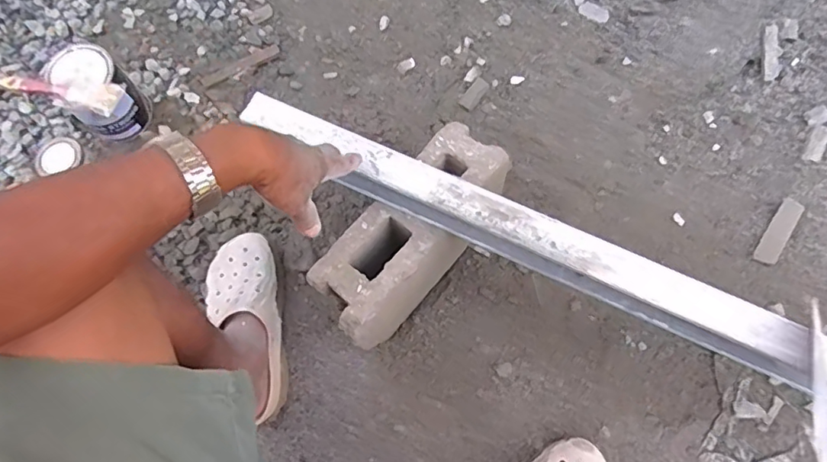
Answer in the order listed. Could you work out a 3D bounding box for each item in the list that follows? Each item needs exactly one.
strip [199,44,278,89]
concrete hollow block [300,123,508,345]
[{"bbox_3d":[-0.312,-0.298,0.978,0.149,0.005,0.021,-29,66,-10],"label":"strip"},{"bbox_3d":[-0.004,0.013,0.750,0.103,0.182,0.303,39,78,15],"label":"concrete hollow block"}]

